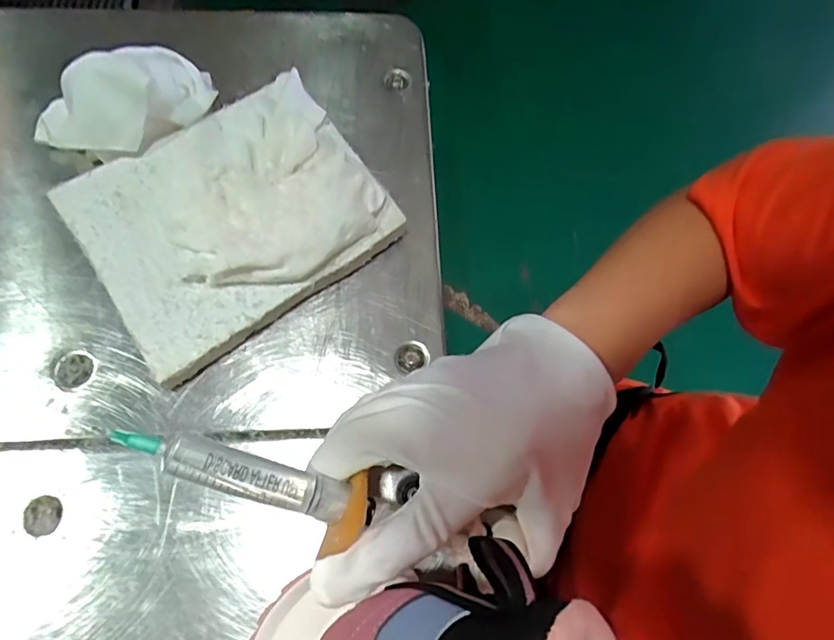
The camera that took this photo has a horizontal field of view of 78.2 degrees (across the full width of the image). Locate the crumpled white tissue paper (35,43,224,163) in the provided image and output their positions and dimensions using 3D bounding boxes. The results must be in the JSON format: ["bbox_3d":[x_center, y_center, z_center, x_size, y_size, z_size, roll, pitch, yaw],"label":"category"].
[{"bbox_3d":[-0.169,-0.127,0.291,0.096,0.031,0.053,-35,76,-13],"label":"crumpled white tissue paper"}]

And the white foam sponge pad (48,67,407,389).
[{"bbox_3d":[-0.104,-0.061,0.290,0.155,0.027,0.131,-34,76,-13],"label":"white foam sponge pad"}]

